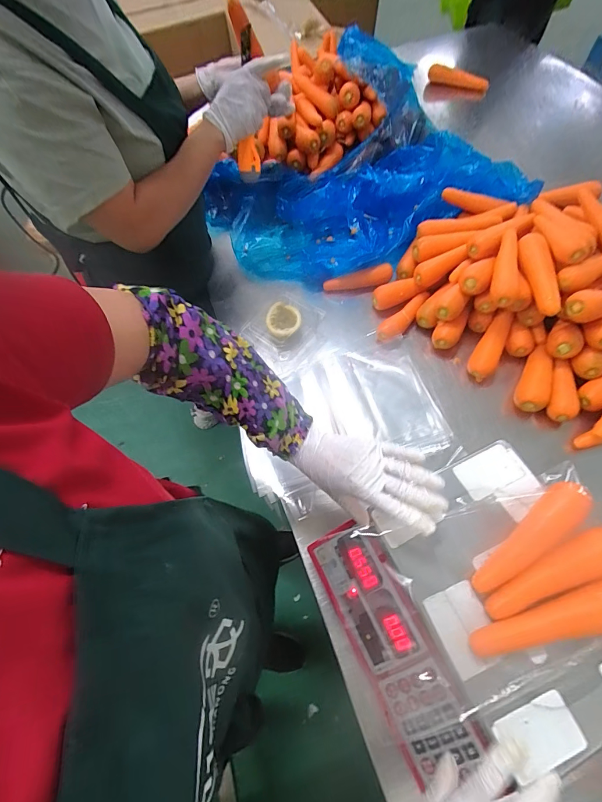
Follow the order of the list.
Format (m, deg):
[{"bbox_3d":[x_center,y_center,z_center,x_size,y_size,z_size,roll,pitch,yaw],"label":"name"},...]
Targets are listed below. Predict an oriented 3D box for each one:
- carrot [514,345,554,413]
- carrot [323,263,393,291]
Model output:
[{"bbox_3d":[0.423,-0.036,0.669,0.048,0.047,0.137,22,67,14],"label":"carrot"},{"bbox_3d":[0.134,-0.281,0.853,0.158,0.037,0.048,-9,63,-1],"label":"carrot"}]

